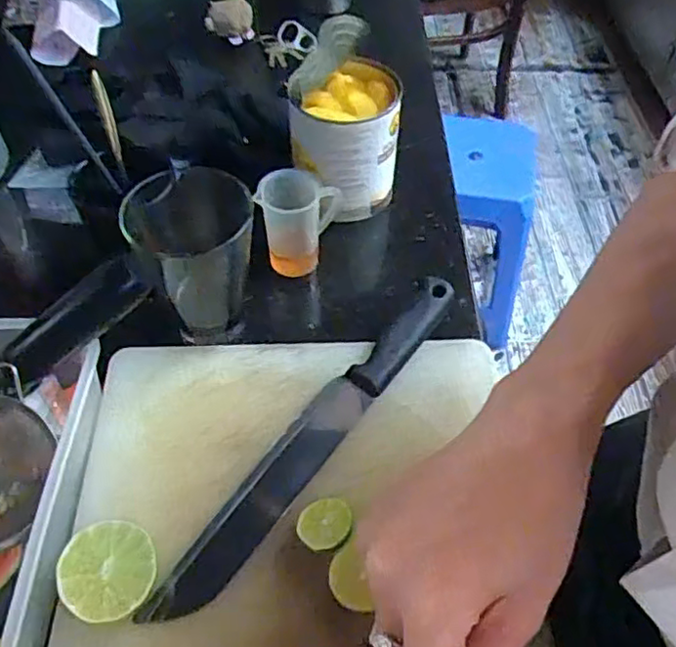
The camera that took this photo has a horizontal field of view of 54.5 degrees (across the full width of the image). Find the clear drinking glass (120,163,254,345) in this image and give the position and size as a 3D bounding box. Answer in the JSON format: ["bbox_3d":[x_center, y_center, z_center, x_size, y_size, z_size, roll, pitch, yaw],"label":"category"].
[{"bbox_3d":[-0.109,-0.055,0.507,0.091,0.118,0.083,-10,53,-8],"label":"clear drinking glass"}]

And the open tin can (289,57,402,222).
[{"bbox_3d":[0.009,-0.167,0.619,0.091,0.129,0.088,0,52,0],"label":"open tin can"}]

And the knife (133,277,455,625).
[{"bbox_3d":[-0.013,0.076,0.468,0.035,0.027,0.318,31,58,22],"label":"knife"}]

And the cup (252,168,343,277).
[{"bbox_3d":[-0.032,-0.084,0.566,0.069,0.088,0.049,0,52,0],"label":"cup"}]

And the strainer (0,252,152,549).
[{"bbox_3d":[-0.206,0.059,0.440,0.082,0.064,0.186,33,87,23],"label":"strainer"}]

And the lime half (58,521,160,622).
[{"bbox_3d":[-0.137,0.150,0.392,0.055,0.028,0.055,9,53,-12],"label":"lime half"}]

